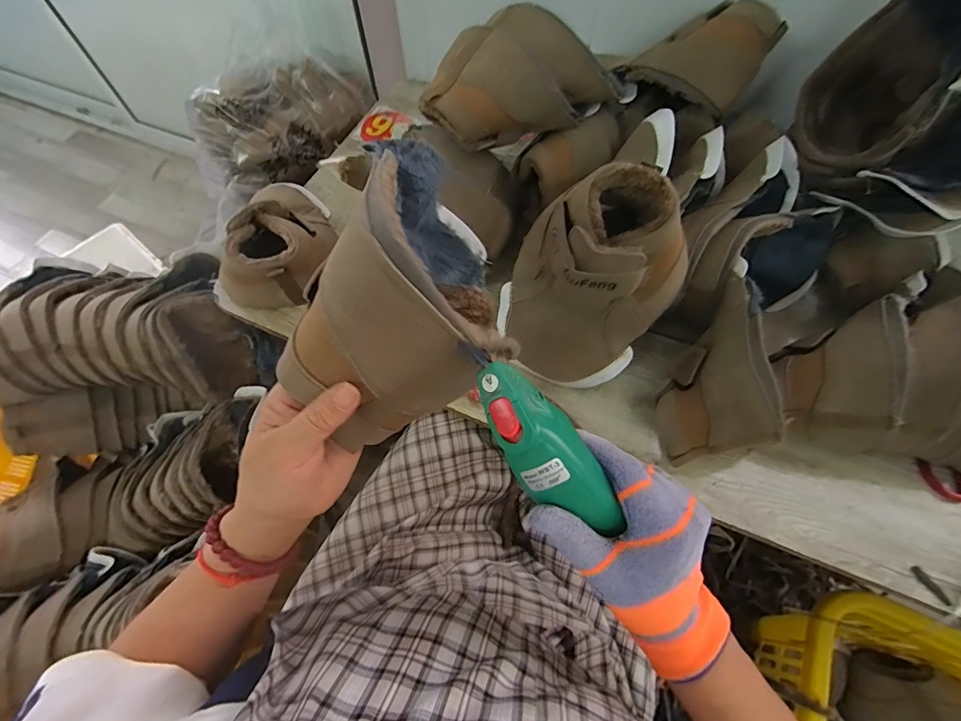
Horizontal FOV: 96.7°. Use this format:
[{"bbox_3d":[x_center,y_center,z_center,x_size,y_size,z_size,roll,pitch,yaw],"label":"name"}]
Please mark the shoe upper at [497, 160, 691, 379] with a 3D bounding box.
[{"bbox_3d":[0.113,-0.081,0.458,0.173,0.218,0.124,22,67,9],"label":"shoe upper"}]

